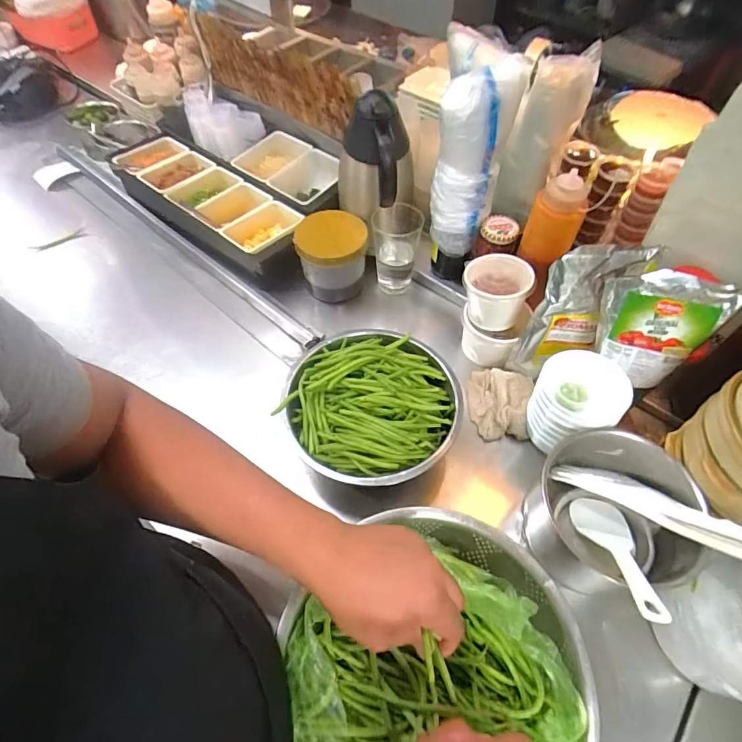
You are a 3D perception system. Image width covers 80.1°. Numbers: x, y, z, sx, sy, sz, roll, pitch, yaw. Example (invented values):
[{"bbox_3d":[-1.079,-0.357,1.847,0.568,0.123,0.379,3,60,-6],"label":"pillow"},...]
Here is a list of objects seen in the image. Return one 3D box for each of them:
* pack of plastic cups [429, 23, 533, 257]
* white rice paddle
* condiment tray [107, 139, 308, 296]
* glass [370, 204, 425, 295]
[{"bbox_3d":[0.145,-0.313,0.643,0.094,0.298,0.084,15,58,10],"label":"pack of plastic cups"},{"bbox_3d":[0.273,0.198,0.479,0.060,0.020,0.178,6,17,4],"label":"white rice paddle"},{"bbox_3d":[-0.308,-0.325,0.885,0.497,0.084,0.145,35,64,21],"label":"condiment tray"},{"bbox_3d":[0.045,-0.222,0.803,0.086,0.152,0.072,-2,57,-1],"label":"glass"}]

